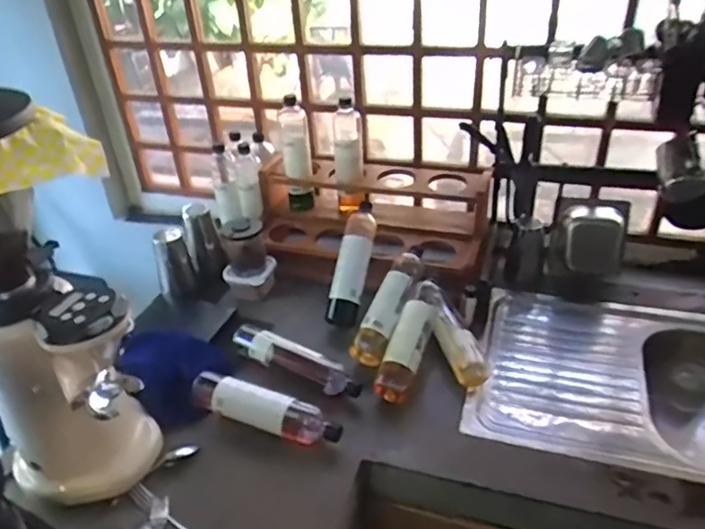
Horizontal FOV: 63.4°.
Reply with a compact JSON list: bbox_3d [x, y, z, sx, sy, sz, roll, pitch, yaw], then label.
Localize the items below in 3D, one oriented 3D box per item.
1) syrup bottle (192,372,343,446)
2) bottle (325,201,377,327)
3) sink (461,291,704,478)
[{"bbox_3d":[-0.152,0.249,0.984,0.275,0.061,0.053,12,37,22],"label":"syrup bottle"},{"bbox_3d":[-0.003,-0.007,1.205,0.069,0.068,0.268,6,66,15],"label":"bottle"},{"bbox_3d":[0.646,0.276,1.091,0.785,0.173,0.433,8,35,17],"label":"sink"}]

